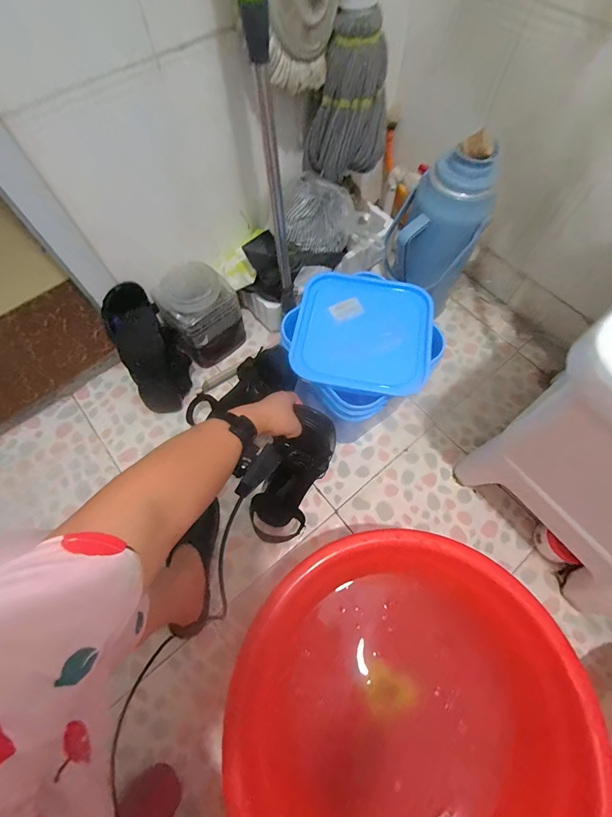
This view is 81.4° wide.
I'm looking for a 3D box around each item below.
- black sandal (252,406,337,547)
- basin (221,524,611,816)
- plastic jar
[{"bbox_3d":[-0.025,0.111,0.610,0.094,0.061,0.237,23,98,-15],"label":"black sandal"},{"bbox_3d":[0.141,0.432,0.525,0.448,0.149,0.456,0,66,1],"label":"basin"},{"bbox_3d":[-0.242,-0.209,0.813,0.150,0.182,0.135,-42,72,-16],"label":"plastic jar"}]

